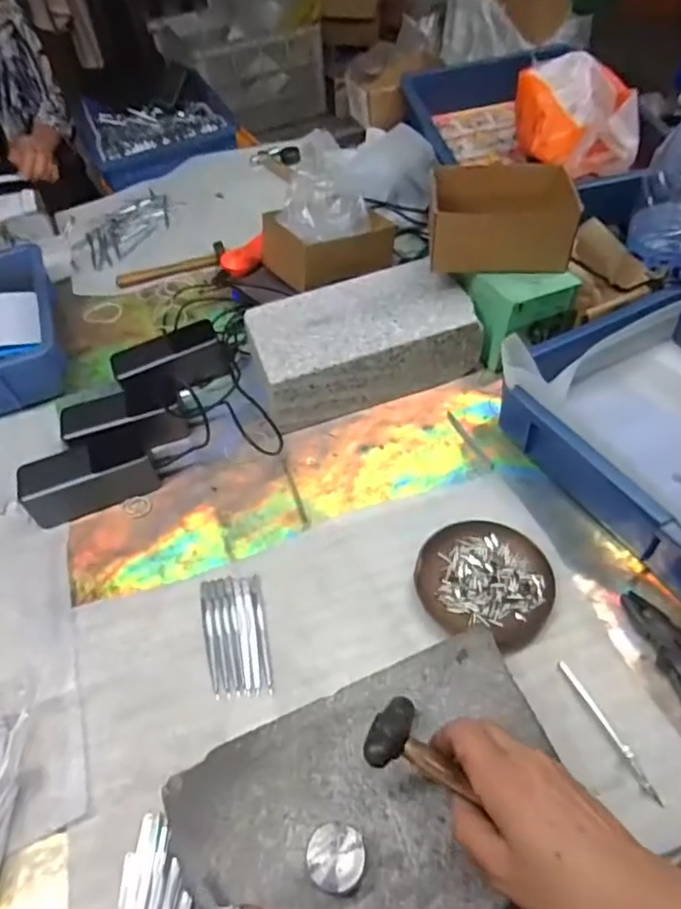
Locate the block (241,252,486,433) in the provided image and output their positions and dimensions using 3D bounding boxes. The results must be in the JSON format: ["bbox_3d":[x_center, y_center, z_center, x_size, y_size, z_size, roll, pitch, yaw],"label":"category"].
[{"bbox_3d":[0.021,-0.135,0.691,0.252,0.080,0.148,-20,49,-9],"label":"block"}]

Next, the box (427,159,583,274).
[{"bbox_3d":[0.174,-0.261,0.645,0.155,0.079,0.102,-3,51,5],"label":"box"}]

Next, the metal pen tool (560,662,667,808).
[{"bbox_3d":[0.198,0.201,0.432,0.011,0.004,0.107,-21,51,-10],"label":"metal pen tool"}]

